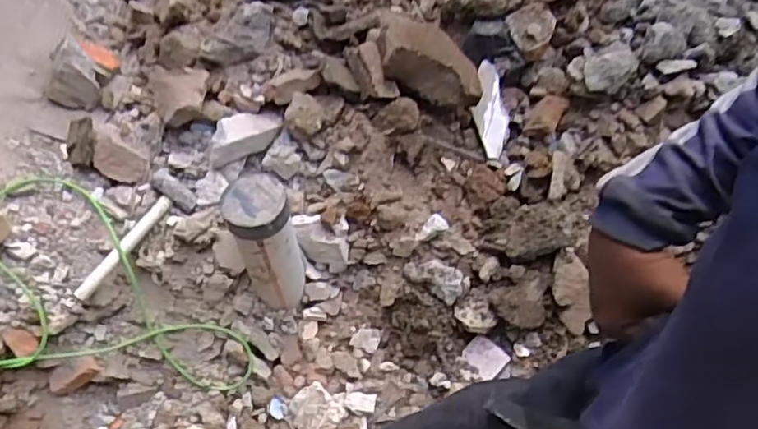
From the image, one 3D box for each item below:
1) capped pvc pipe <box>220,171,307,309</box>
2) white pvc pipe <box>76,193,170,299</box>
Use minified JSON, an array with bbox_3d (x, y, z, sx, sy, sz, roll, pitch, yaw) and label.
[{"bbox_3d":[-0.217,0.062,1.238,0.114,0.320,0.115,-2,56,3],"label":"capped pvc pipe"},{"bbox_3d":[-0.509,0.065,1.239,0.027,0.022,0.255,37,80,25],"label":"white pvc pipe"}]

